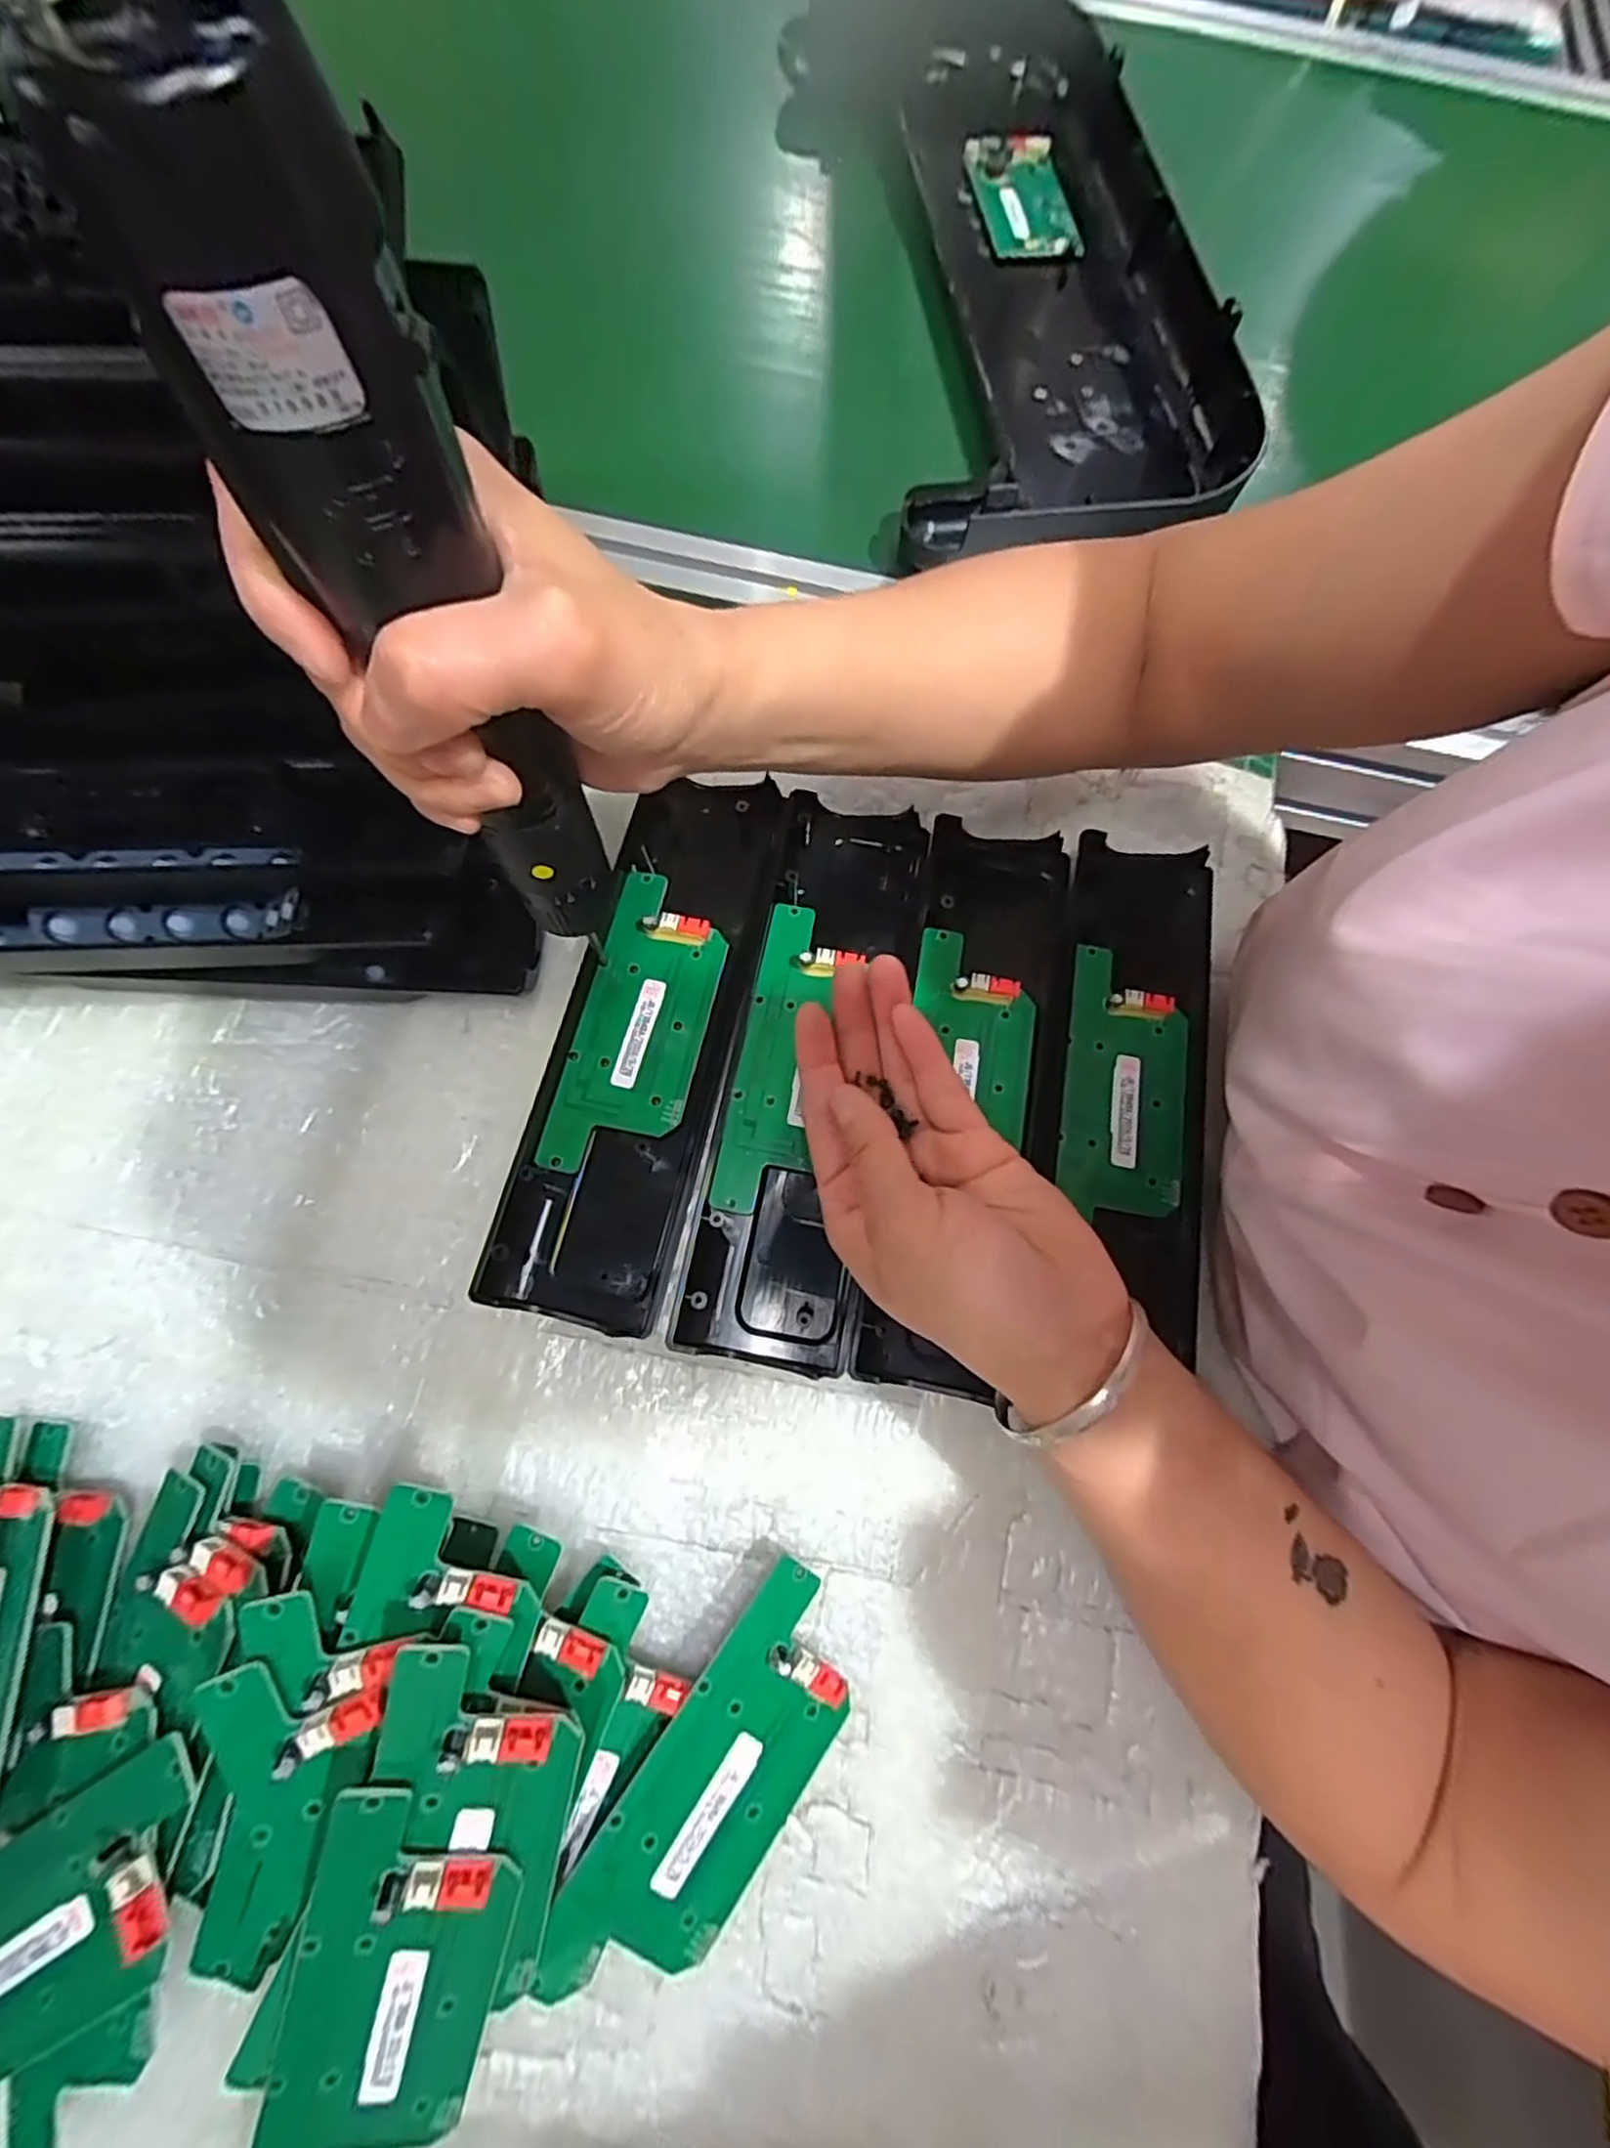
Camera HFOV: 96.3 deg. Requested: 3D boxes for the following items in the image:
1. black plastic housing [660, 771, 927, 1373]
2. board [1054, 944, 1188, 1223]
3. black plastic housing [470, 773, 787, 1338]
[{"bbox_3d":[0.005,-0.008,0.311,0.069,0.015,0.248,11,74,1],"label":"black plastic housing"},{"bbox_3d":[0.141,0.002,0.313,0.051,0.008,0.114,11,74,1],"label":"board"},{"bbox_3d":[-0.067,-0.025,0.313,0.069,0.019,0.251,13,74,2],"label":"black plastic housing"}]

